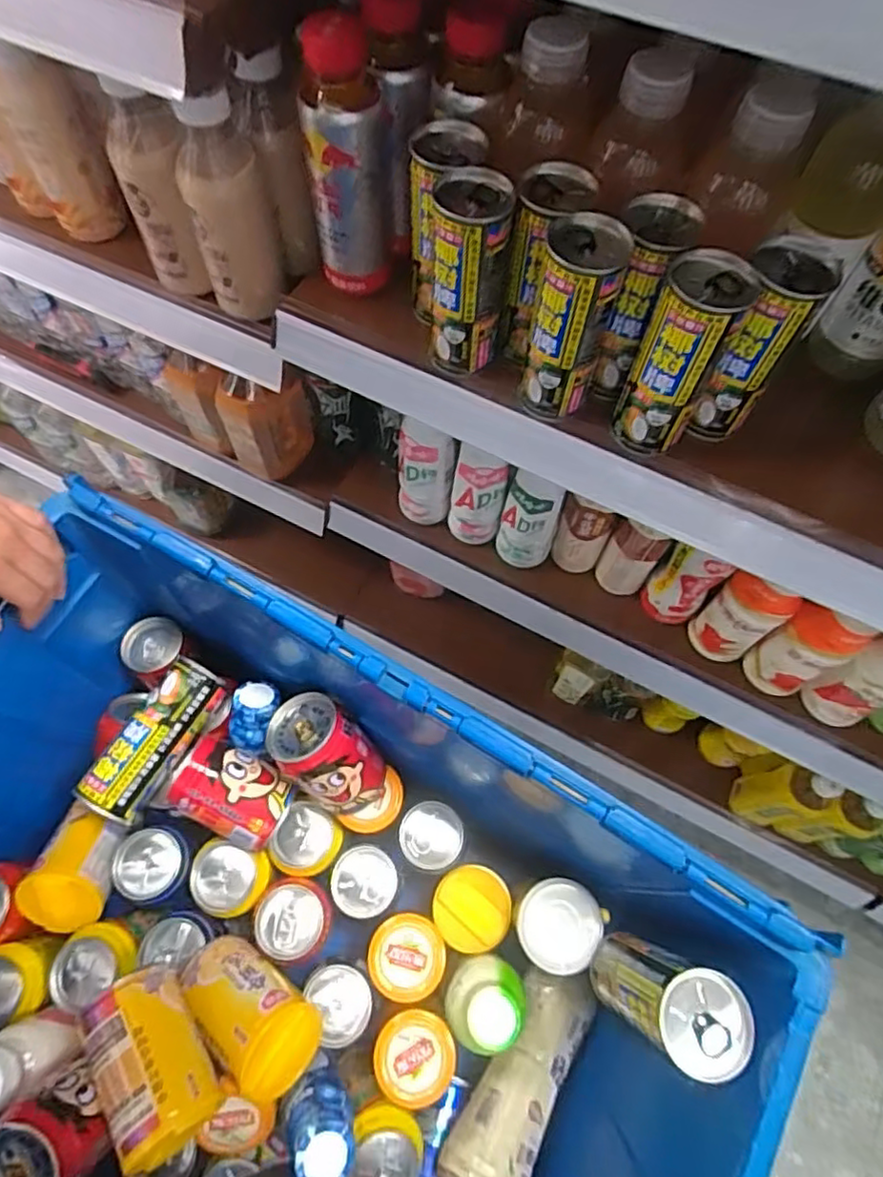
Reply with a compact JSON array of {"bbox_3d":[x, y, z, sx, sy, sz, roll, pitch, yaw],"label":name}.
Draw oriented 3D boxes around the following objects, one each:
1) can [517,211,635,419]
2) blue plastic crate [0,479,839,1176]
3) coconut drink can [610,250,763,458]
[{"bbox_3d":[0.089,-0.182,0.441,0.054,0.125,0.052,-1,64,3],"label":"can"},{"bbox_3d":[-0.120,0.270,0.444,0.577,0.269,0.410,28,69,16],"label":"blue plastic crate"},{"bbox_3d":[0.160,-0.152,0.428,0.052,0.126,0.056,-1,64,3],"label":"coconut drink can"}]

